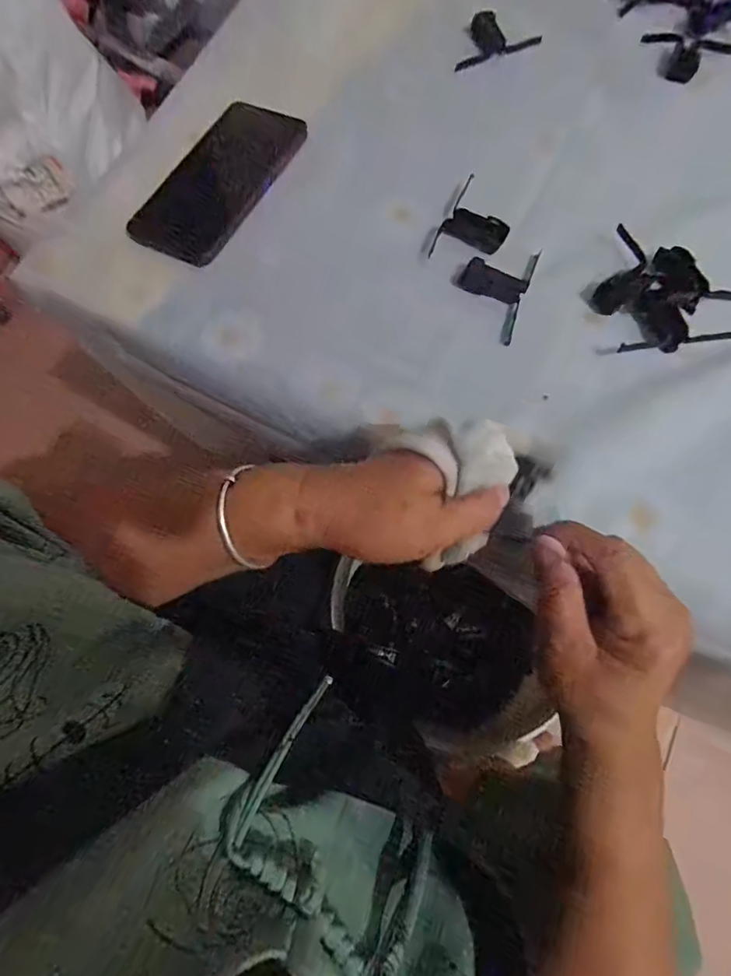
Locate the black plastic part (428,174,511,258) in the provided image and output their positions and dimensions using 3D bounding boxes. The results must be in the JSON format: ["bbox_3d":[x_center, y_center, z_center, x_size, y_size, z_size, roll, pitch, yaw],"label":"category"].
[{"bbox_3d":[0.088,-0.207,0.378,0.049,0.010,0.076,25,74,10],"label":"black plastic part"}]

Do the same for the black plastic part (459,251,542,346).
[{"bbox_3d":[0.095,-0.149,0.356,0.048,0.012,0.081,19,73,8],"label":"black plastic part"}]

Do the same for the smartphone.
[{"bbox_3d":[-0.120,-0.261,0.410,0.080,0.008,0.173,23,74,9],"label":"smartphone"}]

